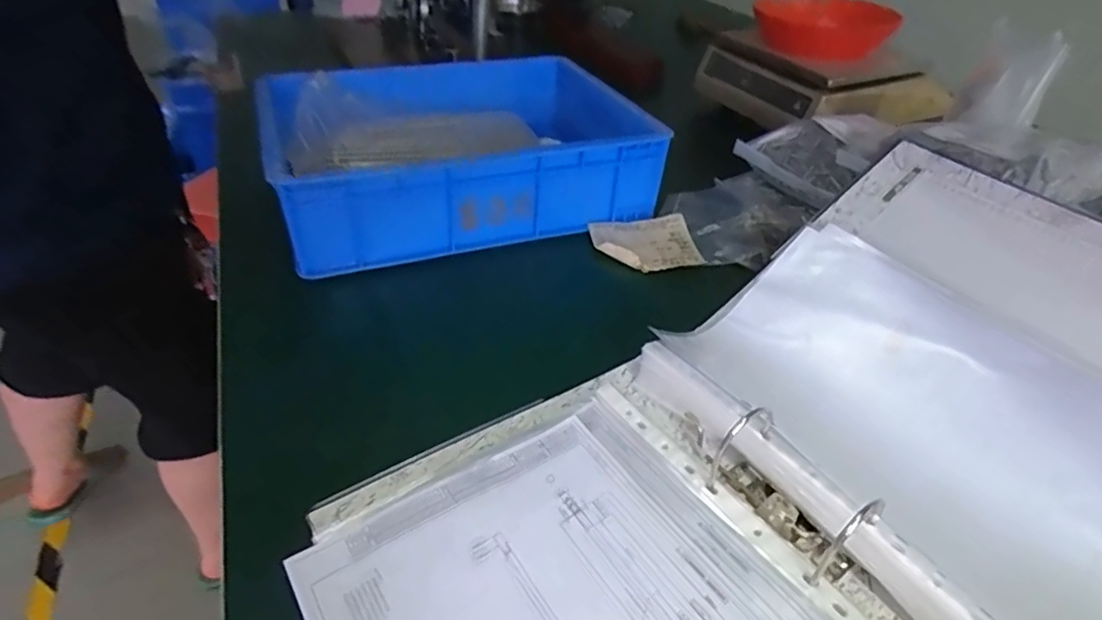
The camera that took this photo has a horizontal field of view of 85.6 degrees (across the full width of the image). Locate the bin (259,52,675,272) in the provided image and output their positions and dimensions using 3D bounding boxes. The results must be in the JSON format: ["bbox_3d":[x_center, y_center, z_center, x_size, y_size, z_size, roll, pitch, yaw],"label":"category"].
[{"bbox_3d":[-0.113,-0.204,0.706,0.401,0.120,0.310,-16,43,-22],"label":"bin"}]

